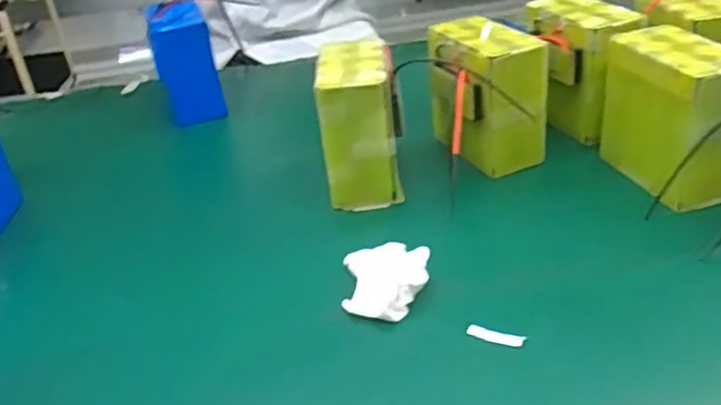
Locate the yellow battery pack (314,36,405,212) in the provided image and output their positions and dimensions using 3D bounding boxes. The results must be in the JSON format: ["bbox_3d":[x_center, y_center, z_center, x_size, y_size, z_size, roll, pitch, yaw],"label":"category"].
[{"bbox_3d":[-0.001,-0.086,0.771,0.085,0.158,0.133,-6,31,2],"label":"yellow battery pack"}]

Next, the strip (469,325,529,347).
[{"bbox_3d":[0.111,0.110,0.556,0.047,0.004,0.014,8,42,24],"label":"strip"}]

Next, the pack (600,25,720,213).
[{"bbox_3d":[0.325,-0.092,0.701,0.077,0.142,0.147,-12,31,-9],"label":"pack"}]

